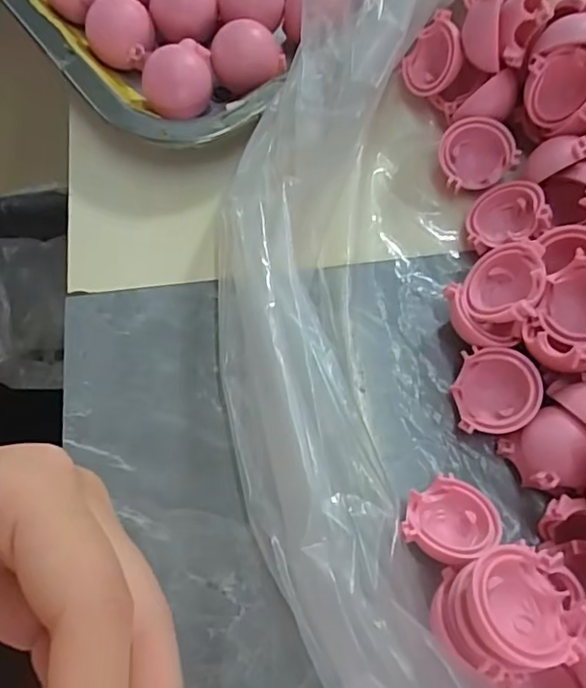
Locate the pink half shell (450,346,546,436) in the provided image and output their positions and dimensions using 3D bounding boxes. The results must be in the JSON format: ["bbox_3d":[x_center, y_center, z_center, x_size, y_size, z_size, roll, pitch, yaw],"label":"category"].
[{"bbox_3d":[0.071,0.017,0.204,0.026,0.015,0.029,12,69,6],"label":"pink half shell"}]

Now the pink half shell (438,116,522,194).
[{"bbox_3d":[0.075,-0.079,0.240,0.030,0.010,0.029,-20,89,11],"label":"pink half shell"}]

